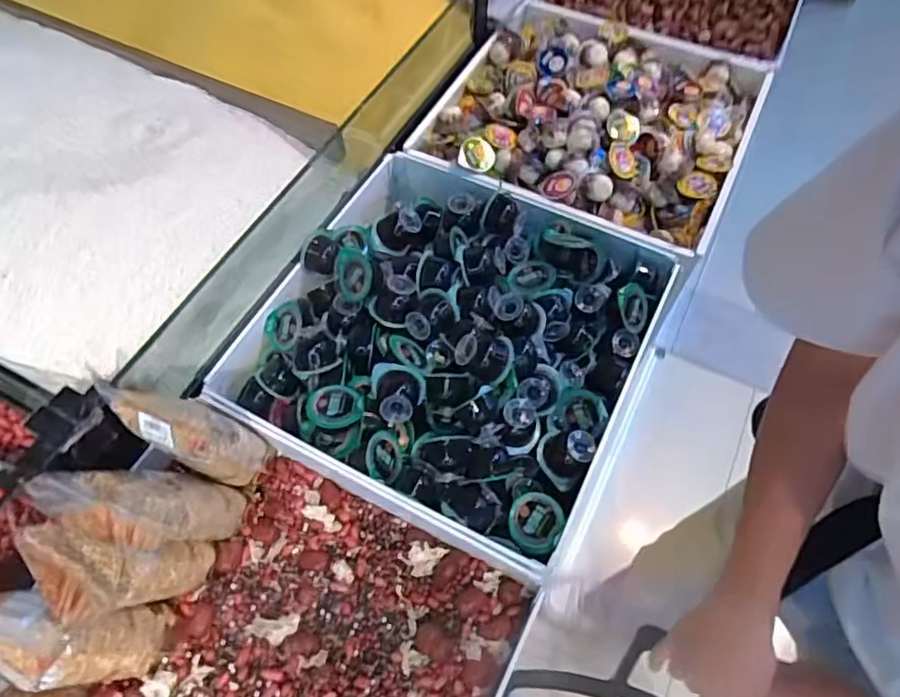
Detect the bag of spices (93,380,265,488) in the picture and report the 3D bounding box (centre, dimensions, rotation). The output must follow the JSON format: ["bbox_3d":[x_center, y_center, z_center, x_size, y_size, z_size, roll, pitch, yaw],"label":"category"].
[{"bbox_3d":[-0.238,0.068,0.552,0.104,0.161,0.067,22,62,13],"label":"bag of spices"}]

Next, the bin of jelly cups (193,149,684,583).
[{"bbox_3d":[0.000,-0.025,0.680,0.409,0.090,0.406,24,63,14],"label":"bin of jelly cups"}]

